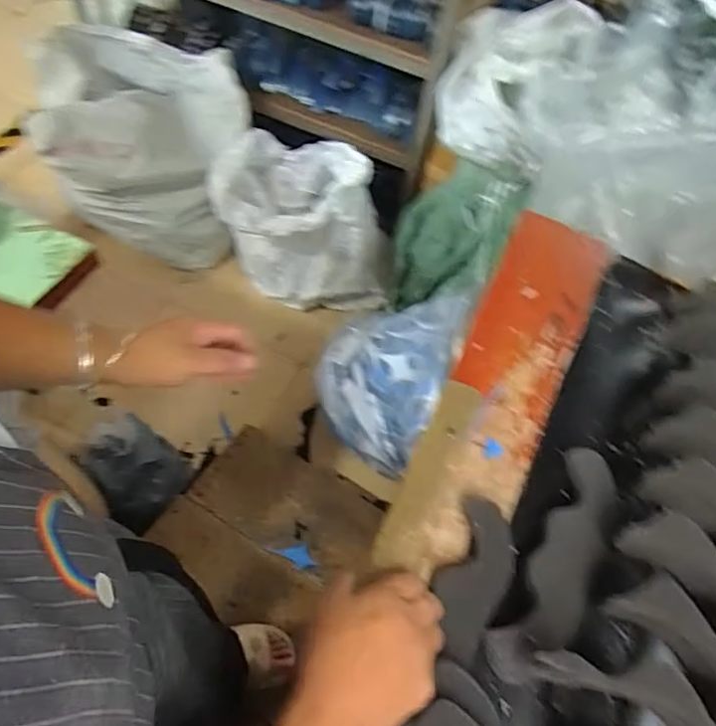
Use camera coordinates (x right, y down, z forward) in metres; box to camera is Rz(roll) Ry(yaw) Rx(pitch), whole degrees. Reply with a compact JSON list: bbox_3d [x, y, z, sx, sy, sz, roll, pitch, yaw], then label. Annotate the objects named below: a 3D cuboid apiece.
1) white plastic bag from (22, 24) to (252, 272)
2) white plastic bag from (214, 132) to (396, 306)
[{"bbox_3d":[-0.613,-0.593,1.669,0.547,0.579,0.327,11,59,5],"label":"white plastic bag"},{"bbox_3d":[-0.149,-0.408,1.706,0.512,0.564,0.248,12,59,5],"label":"white plastic bag"}]

